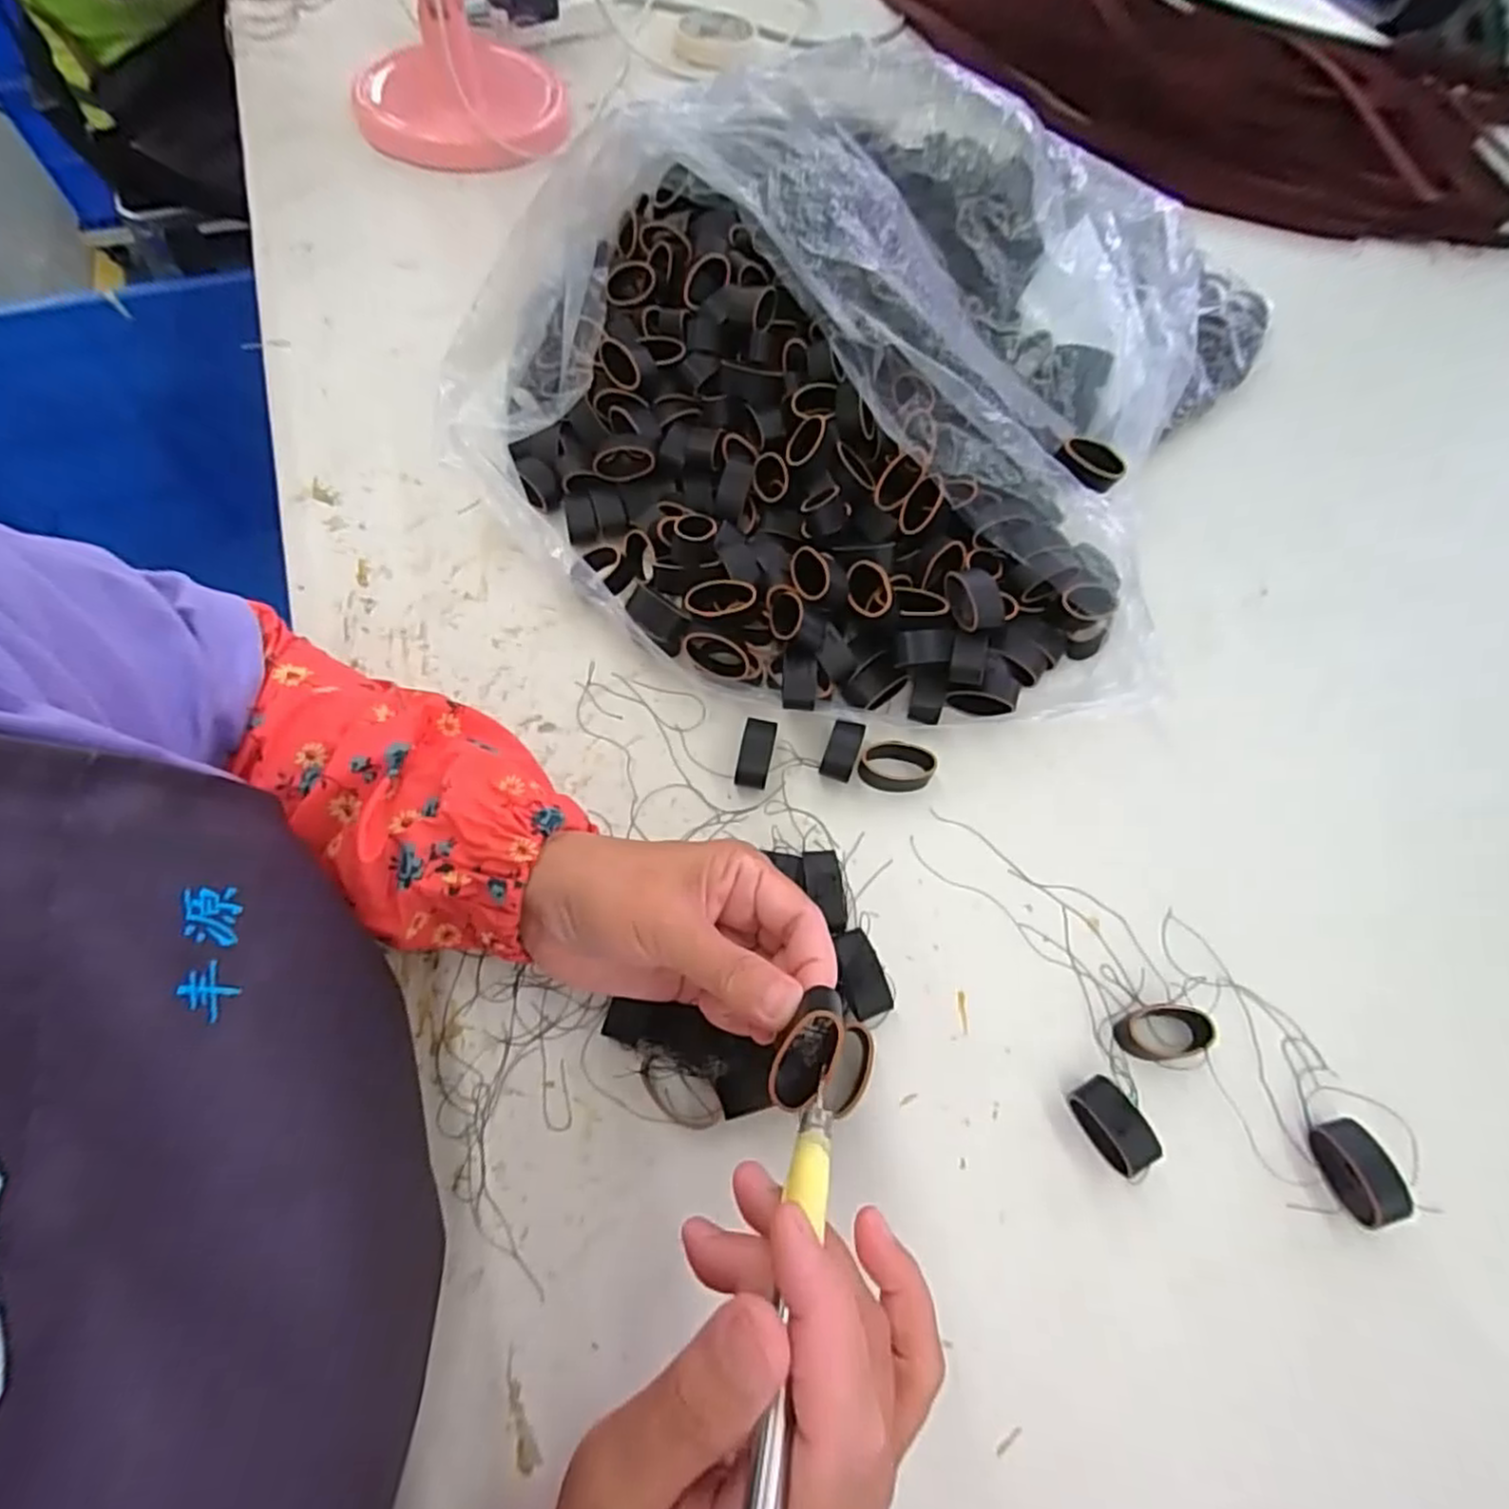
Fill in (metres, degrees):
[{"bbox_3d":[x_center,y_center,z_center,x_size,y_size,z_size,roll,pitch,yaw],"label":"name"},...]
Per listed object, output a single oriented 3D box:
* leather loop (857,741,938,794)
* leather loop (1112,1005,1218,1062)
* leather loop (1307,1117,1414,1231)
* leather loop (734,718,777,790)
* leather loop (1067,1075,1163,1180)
[{"bbox_3d":[0.079,0.007,0.410,0.041,0.017,0.023,12,63,5],"label":"leather loop"},{"bbox_3d":[0.193,0.130,0.345,0.040,0.012,0.024,0,63,-2],"label":"leather loop"},{"bbox_3d":[0.262,0.181,0.321,0.026,0.012,0.039,-13,64,-8],"label":"leather loop"},{"bbox_3d":[0.001,-0.001,0.406,0.017,0.016,0.038,11,63,4],"label":"leather loop"},{"bbox_3d":[0.156,0.161,0.320,0.020,0.020,0.038,-27,66,-15],"label":"leather loop"}]

